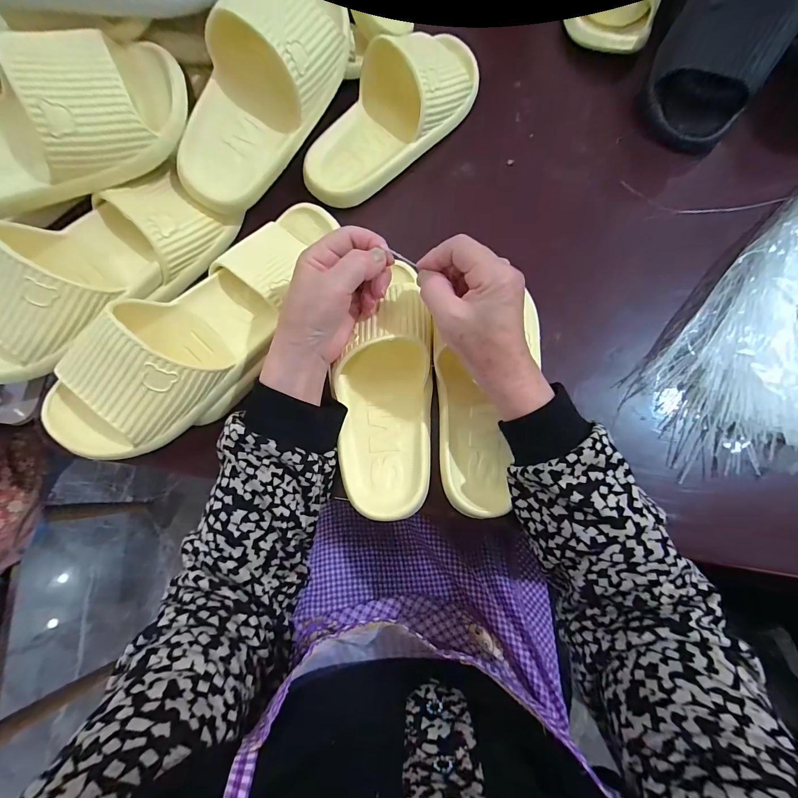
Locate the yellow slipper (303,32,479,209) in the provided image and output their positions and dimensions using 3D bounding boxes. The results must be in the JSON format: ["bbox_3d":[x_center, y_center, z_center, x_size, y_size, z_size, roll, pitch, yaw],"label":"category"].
[{"bbox_3d":[-0.005,-0.330,0.407,0.098,0.064,0.260,44,82,9],"label":"yellow slipper"}]

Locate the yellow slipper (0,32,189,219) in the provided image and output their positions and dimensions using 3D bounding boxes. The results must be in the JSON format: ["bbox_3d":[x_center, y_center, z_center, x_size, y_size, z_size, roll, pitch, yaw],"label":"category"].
[{"bbox_3d":[-0.315,-0.241,0.327,0.253,0.107,0.078,-36,42,-10],"label":"yellow slipper"}]

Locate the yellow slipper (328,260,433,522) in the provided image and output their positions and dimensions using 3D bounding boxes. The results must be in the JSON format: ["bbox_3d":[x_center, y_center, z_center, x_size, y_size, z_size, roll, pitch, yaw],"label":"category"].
[{"bbox_3d":[-0.013,-0.011,0.339,0.090,0.065,0.228,4,90,2],"label":"yellow slipper"}]

